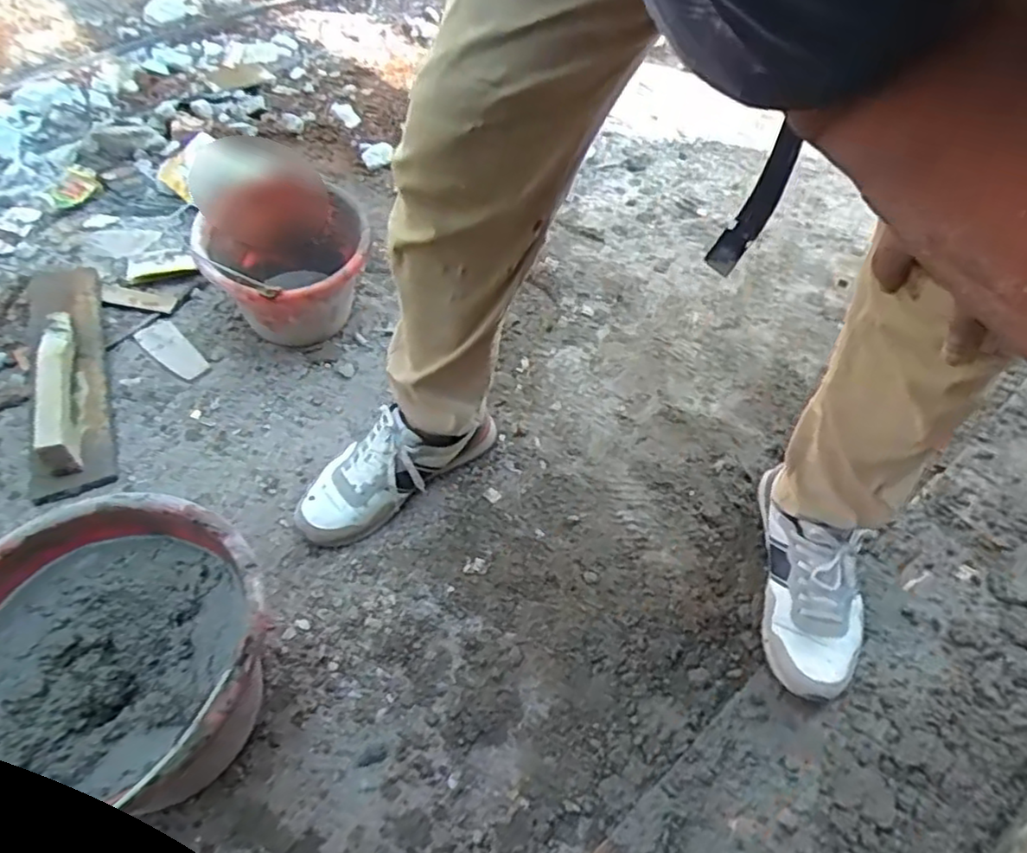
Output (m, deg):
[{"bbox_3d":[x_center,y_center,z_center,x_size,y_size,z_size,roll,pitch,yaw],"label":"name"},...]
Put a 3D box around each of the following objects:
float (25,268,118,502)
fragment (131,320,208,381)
[{"bbox_3d":[-0.677,-0.112,0.978,0.118,0.104,0.527,-15,53,-12],"label":"float"},{"bbox_3d":[-0.532,-0.121,1.039,0.164,0.010,0.055,37,60,25],"label":"fragment"}]

